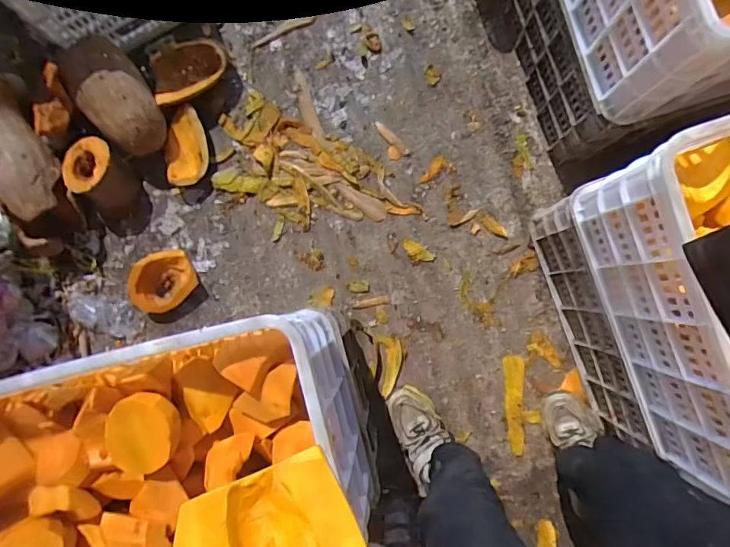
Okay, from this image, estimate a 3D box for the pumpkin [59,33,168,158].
[{"bbox_3d":[-0.525,-0.381,1.041,0.150,0.119,0.251,-42,86,1],"label":"pumpkin"}]

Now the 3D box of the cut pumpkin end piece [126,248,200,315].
[{"bbox_3d":[-0.444,0.015,1.065,0.146,0.071,0.111,-37,86,1],"label":"cut pumpkin end piece"}]

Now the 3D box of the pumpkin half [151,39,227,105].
[{"bbox_3d":[-0.382,-0.437,1.064,0.173,0.059,0.125,-25,61,-17],"label":"pumpkin half"}]

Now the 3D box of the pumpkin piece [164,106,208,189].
[{"bbox_3d":[-0.397,-0.279,1.089,0.086,0.050,0.167,-4,87,3],"label":"pumpkin piece"}]

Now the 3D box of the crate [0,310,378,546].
[{"bbox_3d":[-0.288,0.266,0.686,0.541,0.263,0.325,-14,87,2],"label":"crate"}]

